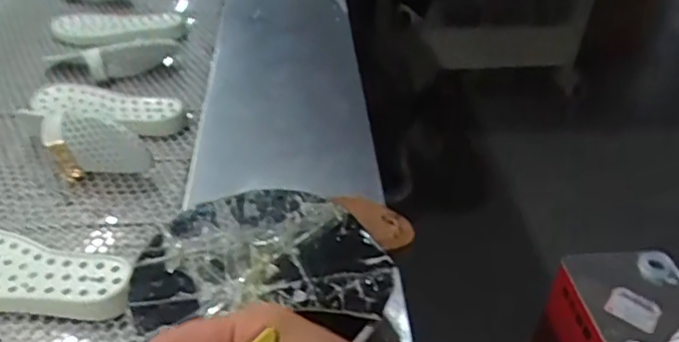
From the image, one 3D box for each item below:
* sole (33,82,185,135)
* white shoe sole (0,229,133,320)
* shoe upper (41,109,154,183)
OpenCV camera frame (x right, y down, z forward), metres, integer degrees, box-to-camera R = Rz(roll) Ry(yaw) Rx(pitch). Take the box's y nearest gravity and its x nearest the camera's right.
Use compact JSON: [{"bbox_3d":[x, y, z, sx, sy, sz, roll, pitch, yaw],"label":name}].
[{"bbox_3d":[-0.356,-0.098,0.914,0.259,0.029,0.075,13,39,14],"label":"sole"},{"bbox_3d":[-0.344,0.111,0.646,0.256,0.034,0.091,13,39,13],"label":"white shoe sole"},{"bbox_3d":[-0.324,-0.031,0.780,0.141,0.092,0.056,10,38,9],"label":"shoe upper"}]

